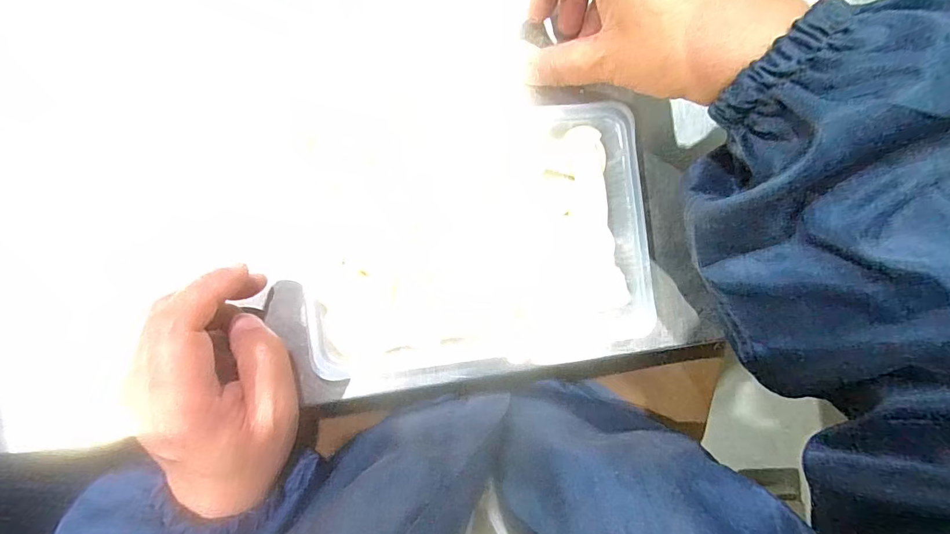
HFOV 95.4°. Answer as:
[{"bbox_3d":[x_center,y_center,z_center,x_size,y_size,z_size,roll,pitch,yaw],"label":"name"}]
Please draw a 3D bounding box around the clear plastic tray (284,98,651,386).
[{"bbox_3d":[0.009,-0.013,0.266,0.217,0.025,0.154,-7,89,-6],"label":"clear plastic tray"}]

